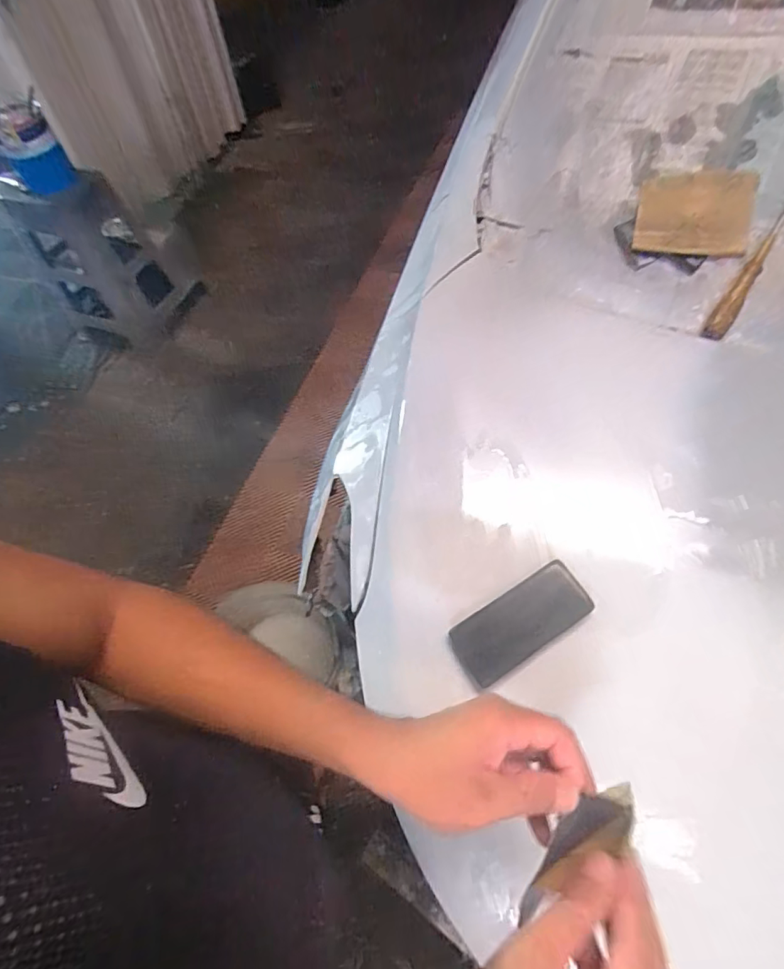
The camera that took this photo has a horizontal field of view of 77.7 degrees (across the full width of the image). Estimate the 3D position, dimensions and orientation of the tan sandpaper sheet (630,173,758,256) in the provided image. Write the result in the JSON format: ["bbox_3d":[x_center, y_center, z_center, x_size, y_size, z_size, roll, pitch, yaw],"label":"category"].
[{"bbox_3d":[0.404,-0.363,0.654,0.136,0.008,0.106,9,95,15],"label":"tan sandpaper sheet"}]

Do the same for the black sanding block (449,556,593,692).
[{"bbox_3d":[0.134,0.144,0.509,0.145,0.010,0.065,-36,73,4],"label":"black sanding block"}]

